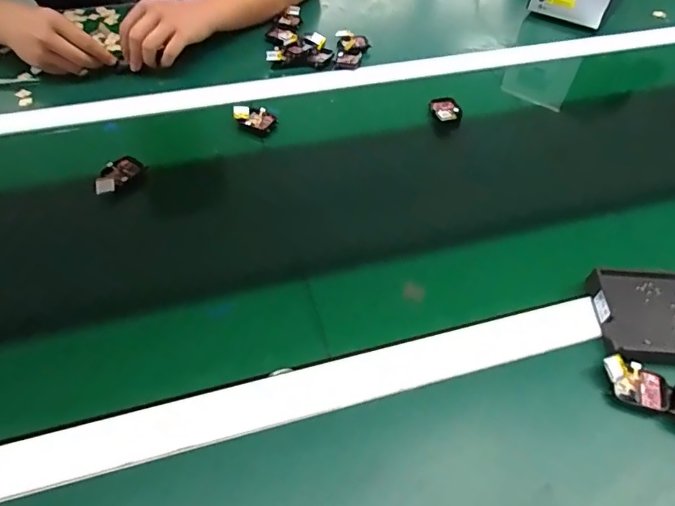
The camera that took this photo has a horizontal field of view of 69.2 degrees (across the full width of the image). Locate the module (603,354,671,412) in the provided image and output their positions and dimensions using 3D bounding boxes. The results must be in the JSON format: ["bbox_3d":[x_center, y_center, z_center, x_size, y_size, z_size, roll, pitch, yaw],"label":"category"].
[{"bbox_3d":[0.252,0.111,0.416,0.054,0.019,0.034,25,54,17],"label":"module"}]

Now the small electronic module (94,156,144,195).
[{"bbox_3d":[-0.253,-0.090,0.558,0.028,0.018,0.066,27,55,18],"label":"small electronic module"}]

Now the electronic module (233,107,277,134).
[{"bbox_3d":[-0.106,-0.175,0.633,0.054,0.019,0.035,19,53,12],"label":"electronic module"}]

